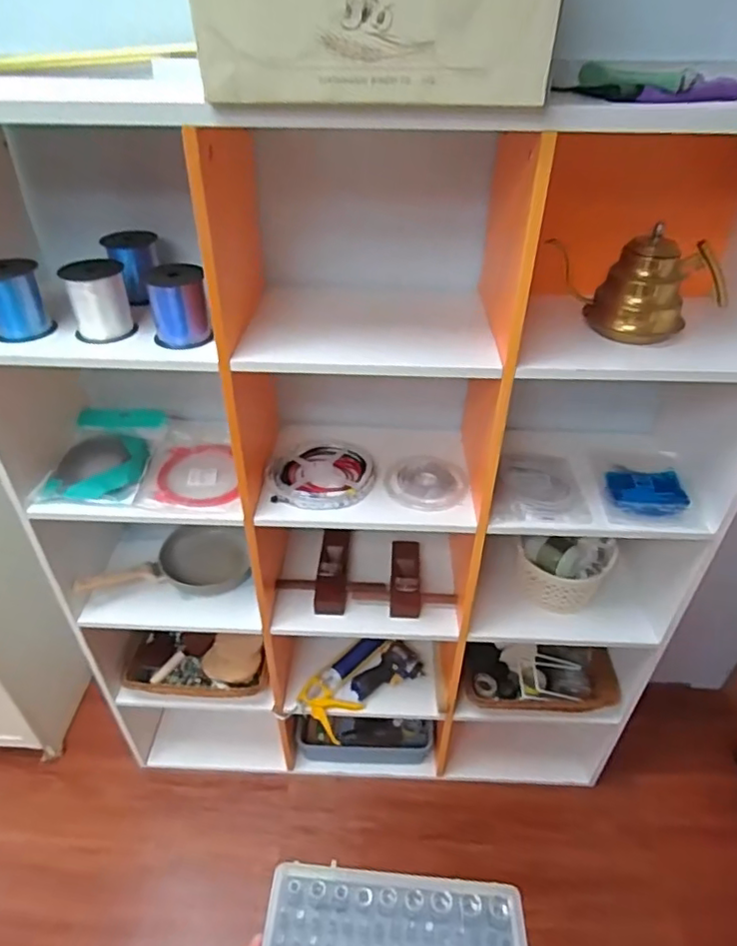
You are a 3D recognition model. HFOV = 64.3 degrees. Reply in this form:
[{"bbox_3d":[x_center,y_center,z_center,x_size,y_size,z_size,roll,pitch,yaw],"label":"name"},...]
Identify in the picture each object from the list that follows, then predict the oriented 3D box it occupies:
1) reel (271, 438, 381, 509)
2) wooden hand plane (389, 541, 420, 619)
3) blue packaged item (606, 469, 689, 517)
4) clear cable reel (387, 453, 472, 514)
[{"bbox_3d":[-0.084,-0.005,1.101,0.193,0.019,0.200,-2,38,-1],"label":"reel"},{"bbox_3d":[0.079,0.213,1.262,0.066,0.079,0.188,2,38,4],"label":"wooden hand plane"},{"bbox_3d":[0.500,0.037,1.051,0.125,0.034,0.105,2,38,4],"label":"blue packaged item"},{"bbox_3d":[0.111,0.011,1.096,0.146,0.030,0.149,6,38,10],"label":"clear cable reel"}]

